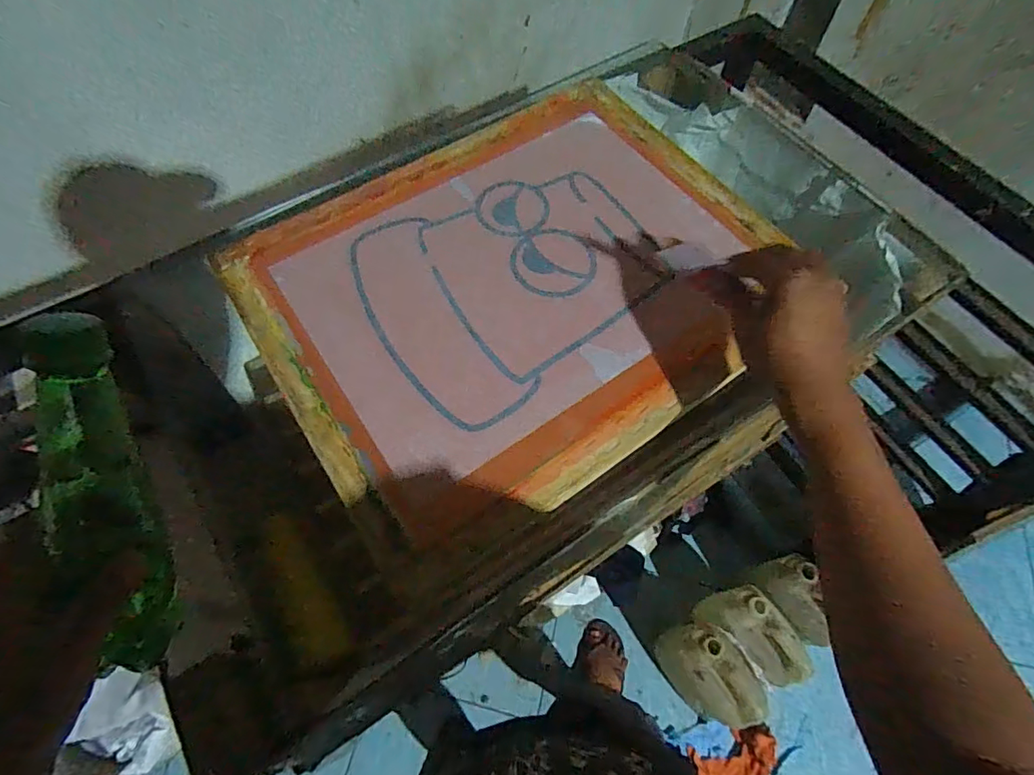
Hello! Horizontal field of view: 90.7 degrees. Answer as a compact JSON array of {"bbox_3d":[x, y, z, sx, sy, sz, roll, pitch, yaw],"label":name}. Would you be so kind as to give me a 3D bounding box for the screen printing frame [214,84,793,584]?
[{"bbox_3d":[0.005,-0.111,0.518,0.489,0.024,0.404,-31,67,-14],"label":"screen printing frame"}]

